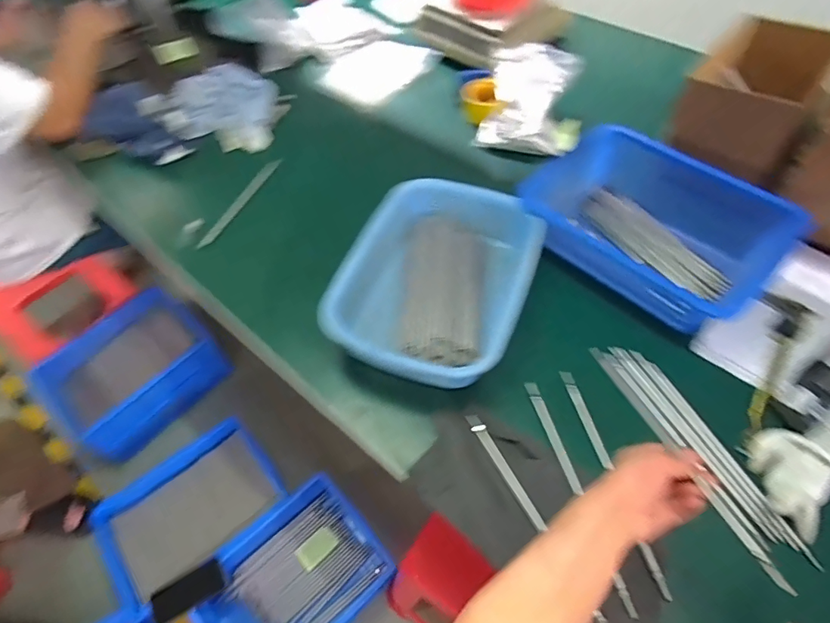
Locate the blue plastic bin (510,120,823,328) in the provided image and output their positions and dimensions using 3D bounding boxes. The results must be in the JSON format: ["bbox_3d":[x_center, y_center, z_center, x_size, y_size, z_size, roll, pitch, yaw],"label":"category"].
[{"bbox_3d":[0.365,-0.151,0.765,0.397,0.117,0.251,36,63,24],"label":"blue plastic bin"}]

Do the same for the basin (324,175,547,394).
[{"bbox_3d":[0.023,-0.041,0.716,0.268,0.119,0.321,21,58,15],"label":"basin"}]

